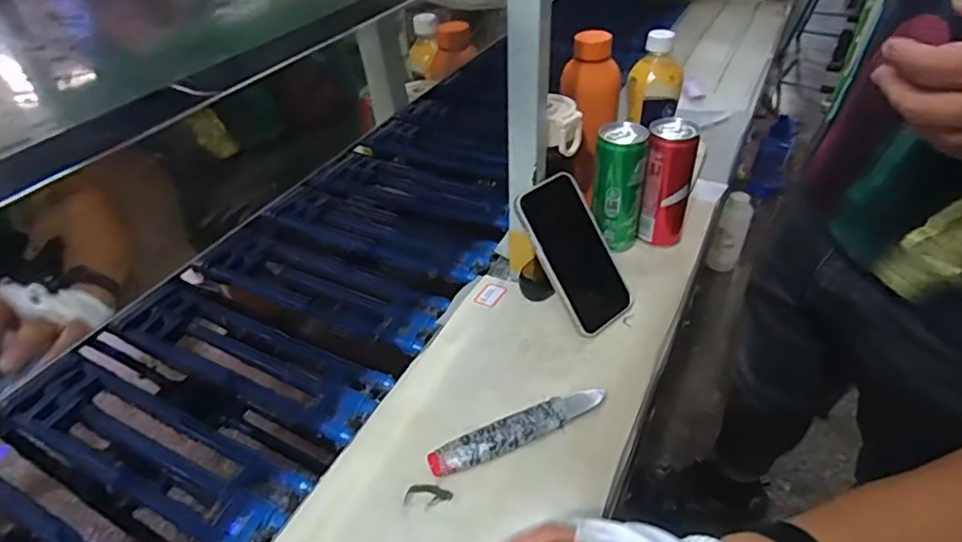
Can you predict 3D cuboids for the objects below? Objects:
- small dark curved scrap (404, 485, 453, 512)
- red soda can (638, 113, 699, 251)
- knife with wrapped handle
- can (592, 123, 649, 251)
[{"bbox_3d":[-0.043,0.184,0.469,0.037,0.004,0.020,7,41,10],"label":"small dark curved scrap"},{"bbox_3d":[0.215,-0.097,0.668,0.055,0.150,0.051,-1,40,1],"label":"red soda can"},{"bbox_3d":[0.036,0.137,0.506,0.169,0.015,0.029,-18,43,-19],"label":"knife with wrapped handle"},{"bbox_3d":[0.159,-0.091,0.664,0.060,0.146,0.051,6,41,9],"label":"can"}]

